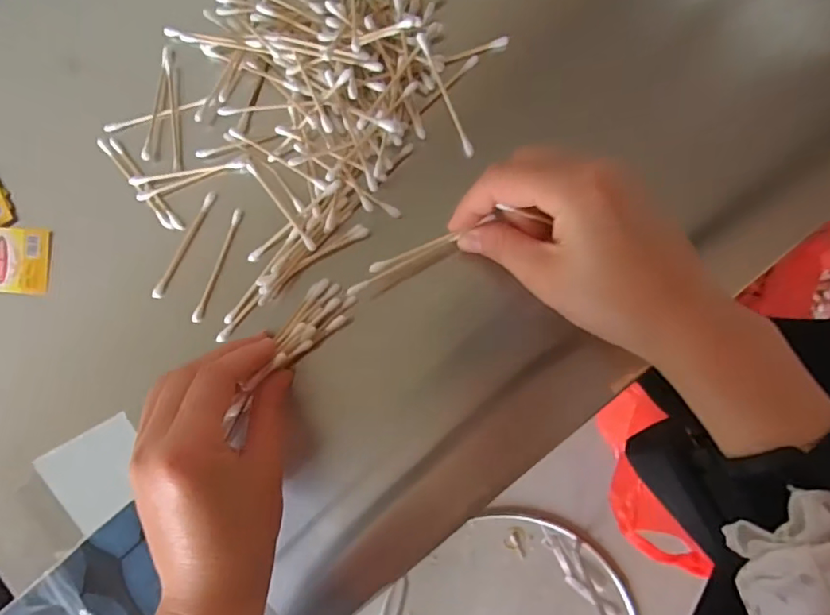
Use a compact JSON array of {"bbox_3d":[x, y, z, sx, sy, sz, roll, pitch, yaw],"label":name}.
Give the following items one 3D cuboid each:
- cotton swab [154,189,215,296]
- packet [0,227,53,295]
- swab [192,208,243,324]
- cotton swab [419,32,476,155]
[{"bbox_3d":[-0.140,-0.038,0.332,0.005,0.008,0.072,30,90,6],"label":"cotton swab"},{"bbox_3d":[-0.250,-0.029,0.338,0.045,0.004,0.040,4,88,6],"label":"packet"},{"bbox_3d":[-0.118,-0.025,0.328,0.005,0.005,0.072,21,89,6],"label":"swab"},{"bbox_3d":[0.018,-0.121,0.314,0.006,0.004,0.072,-26,110,4],"label":"cotton swab"}]

